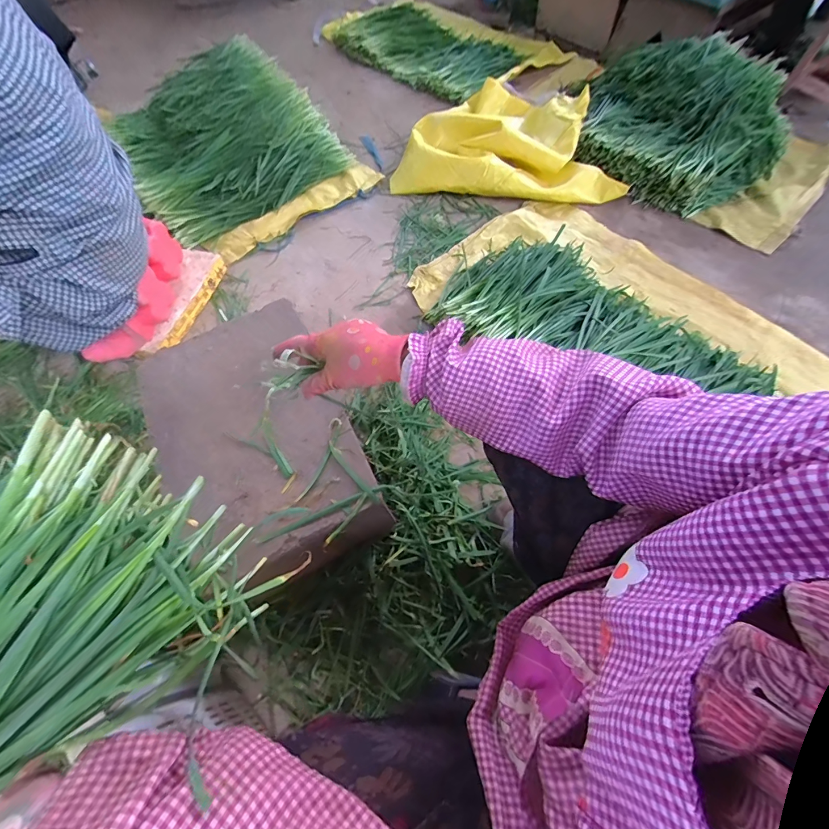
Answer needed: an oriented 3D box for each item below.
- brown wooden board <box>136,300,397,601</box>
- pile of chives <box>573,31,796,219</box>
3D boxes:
[{"bbox_3d":[-0.254,0.030,0.597,0.285,0.036,0.456,-24,63,-9],"label":"brown wooden board"},{"bbox_3d":[0.888,-0.967,1.204,0.570,0.168,0.714,34,69,19],"label":"pile of chives"}]

